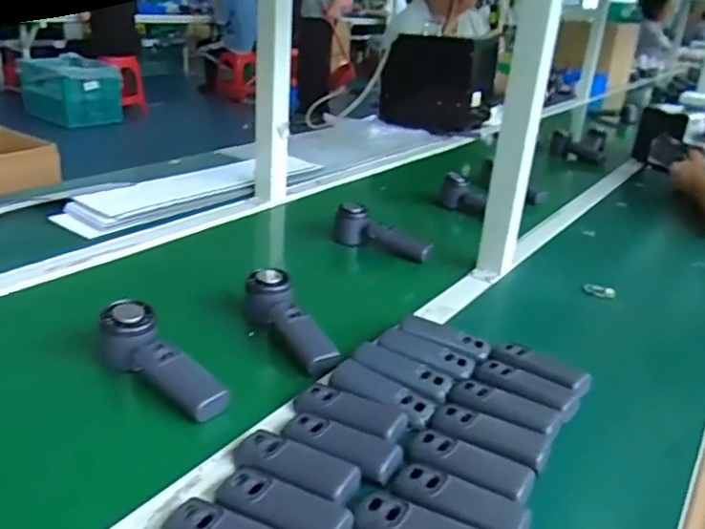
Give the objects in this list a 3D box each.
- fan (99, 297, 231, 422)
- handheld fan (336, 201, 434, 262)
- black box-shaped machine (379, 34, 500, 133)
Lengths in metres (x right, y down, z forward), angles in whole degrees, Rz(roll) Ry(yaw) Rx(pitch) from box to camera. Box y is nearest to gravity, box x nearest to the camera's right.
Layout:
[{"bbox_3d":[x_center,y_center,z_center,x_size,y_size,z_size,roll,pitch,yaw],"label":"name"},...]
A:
[{"bbox_3d":[-0.184,0.098,0.614,0.158,0.051,0.048,34,34,24],"label":"fan"},{"bbox_3d":[0.048,-0.050,0.976,0.161,0.057,0.039,17,25,25],"label":"handheld fan"},{"bbox_3d":[0.228,-0.497,1.763,0.318,0.260,0.067,12,24,17],"label":"black box-shaped machine"}]

